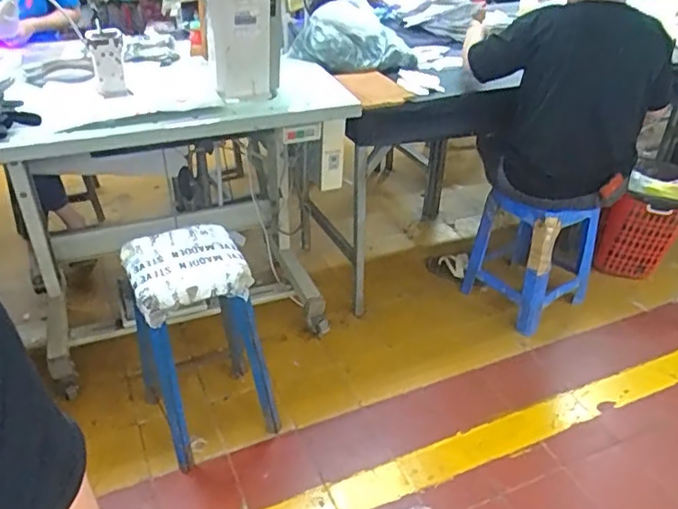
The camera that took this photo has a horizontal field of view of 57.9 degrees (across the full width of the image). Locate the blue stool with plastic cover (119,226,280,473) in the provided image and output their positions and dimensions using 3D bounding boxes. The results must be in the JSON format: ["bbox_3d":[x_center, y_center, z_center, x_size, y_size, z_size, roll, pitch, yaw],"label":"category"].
[{"bbox_3d":[-0.349,0.215,1.565,0.296,0.557,0.297,-20,39,-25],"label":"blue stool with plastic cover"}]

